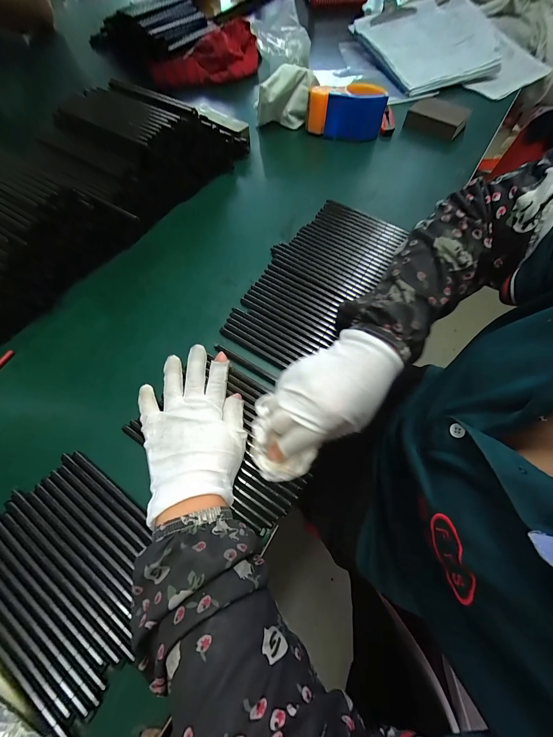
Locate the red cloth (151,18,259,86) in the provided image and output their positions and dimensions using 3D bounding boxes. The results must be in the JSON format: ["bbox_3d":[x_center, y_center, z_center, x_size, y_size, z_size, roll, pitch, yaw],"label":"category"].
[{"bbox_3d":[-0.144,-0.663,0.564,0.255,0.053,0.120,-37,72,-15],"label":"red cloth"}]

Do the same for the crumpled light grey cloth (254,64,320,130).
[{"bbox_3d":[0.012,-0.474,0.464,0.106,0.082,0.042,10,67,4],"label":"crumpled light grey cloth"}]

